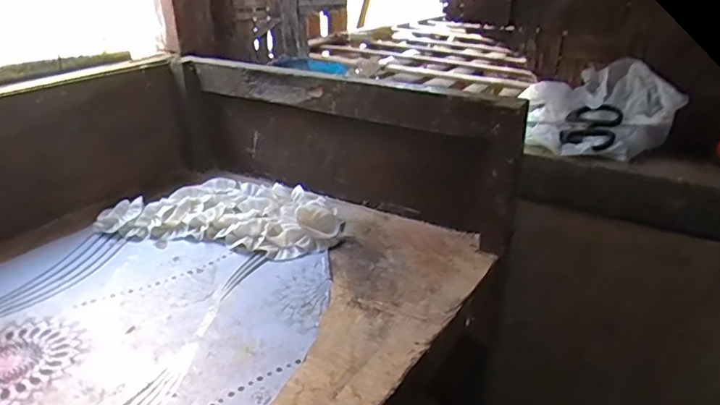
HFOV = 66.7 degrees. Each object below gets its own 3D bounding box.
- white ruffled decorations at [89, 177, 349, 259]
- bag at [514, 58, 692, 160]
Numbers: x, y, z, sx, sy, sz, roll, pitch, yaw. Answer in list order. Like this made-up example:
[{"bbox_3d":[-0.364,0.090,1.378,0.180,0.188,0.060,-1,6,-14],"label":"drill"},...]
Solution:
[{"bbox_3d":[-0.177,0.011,0.733,0.311,0.037,0.138,6,26,13],"label":"white ruffled decorations"},{"bbox_3d":[0.283,-0.113,0.673,0.182,0.095,0.108,10,28,20],"label":"bag"}]

